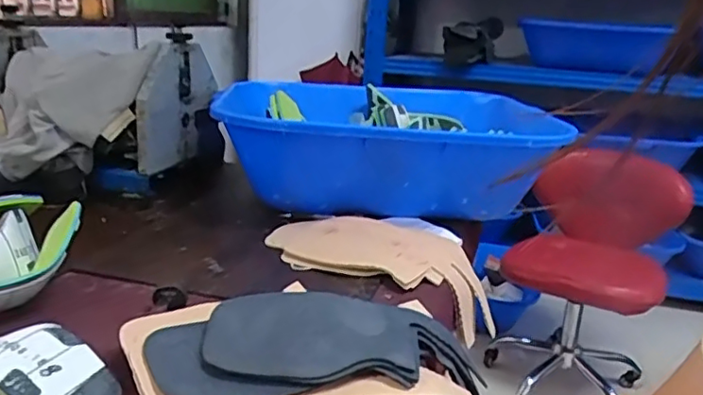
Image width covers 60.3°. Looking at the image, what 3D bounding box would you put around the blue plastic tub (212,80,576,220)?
[{"bbox_3d":[0.052,-0.093,1.150,0.575,0.179,0.512,3,18,-6],"label":"blue plastic tub"}]

